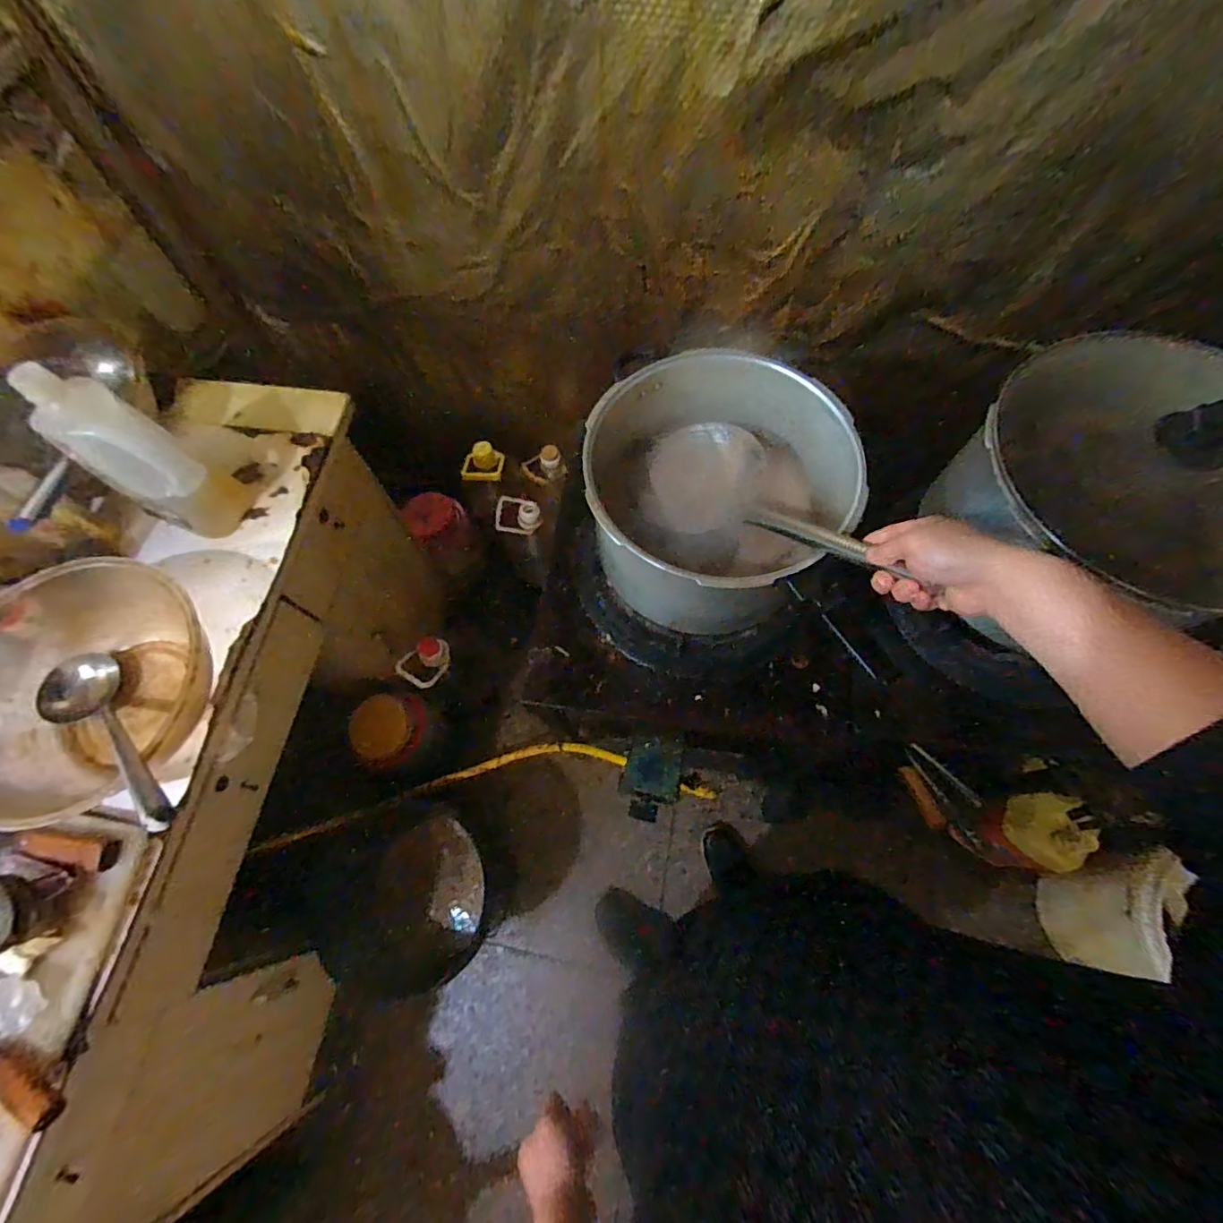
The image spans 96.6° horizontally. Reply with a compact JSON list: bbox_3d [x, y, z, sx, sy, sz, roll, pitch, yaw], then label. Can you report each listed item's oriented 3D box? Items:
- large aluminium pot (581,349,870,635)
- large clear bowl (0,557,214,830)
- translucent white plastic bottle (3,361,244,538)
[{"bbox_3d":[0.125,-0.136,0.729,0.309,0.234,0.296,-1,68,1],"label":"large aluminium pot"},{"bbox_3d":[-0.594,0.095,0.642,0.281,0.123,0.278,-1,68,1],"label":"large clear bowl"},{"bbox_3d":[-0.587,-0.190,0.686,0.109,0.236,0.104,34,72,14],"label":"translucent white plastic bottle"}]

